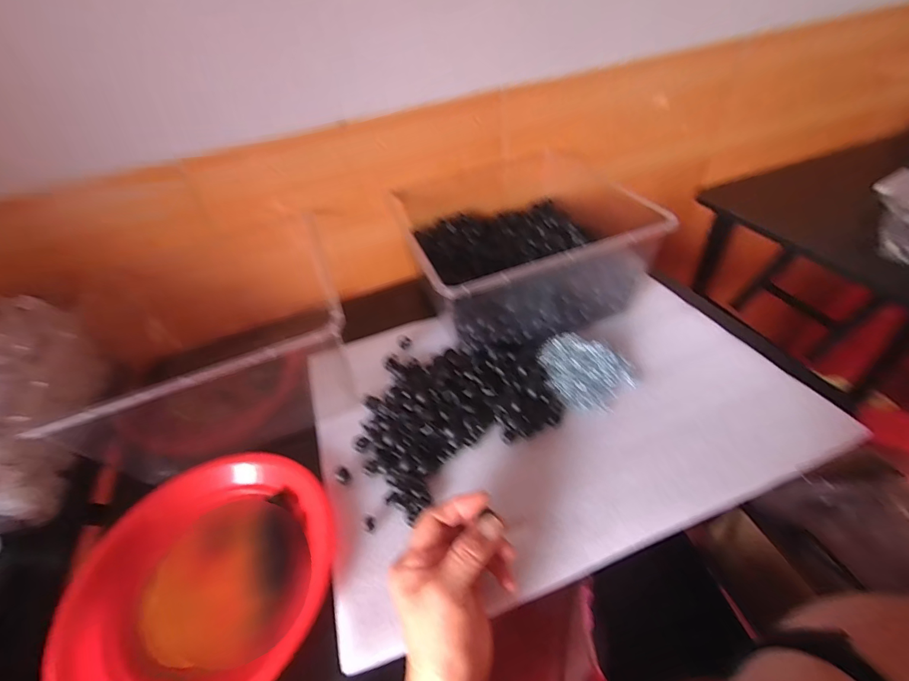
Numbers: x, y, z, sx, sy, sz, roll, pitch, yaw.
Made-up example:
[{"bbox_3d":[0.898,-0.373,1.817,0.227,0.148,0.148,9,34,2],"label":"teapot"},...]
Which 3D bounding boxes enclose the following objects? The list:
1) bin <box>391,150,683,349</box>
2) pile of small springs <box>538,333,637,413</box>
[{"bbox_3d":[0.088,-0.144,0.583,0.294,0.121,0.304,-14,44,-8],"label":"bin"},{"bbox_3d":[0.151,0.034,0.485,0.088,0.027,0.105,-35,50,-27],"label":"pile of small springs"}]

